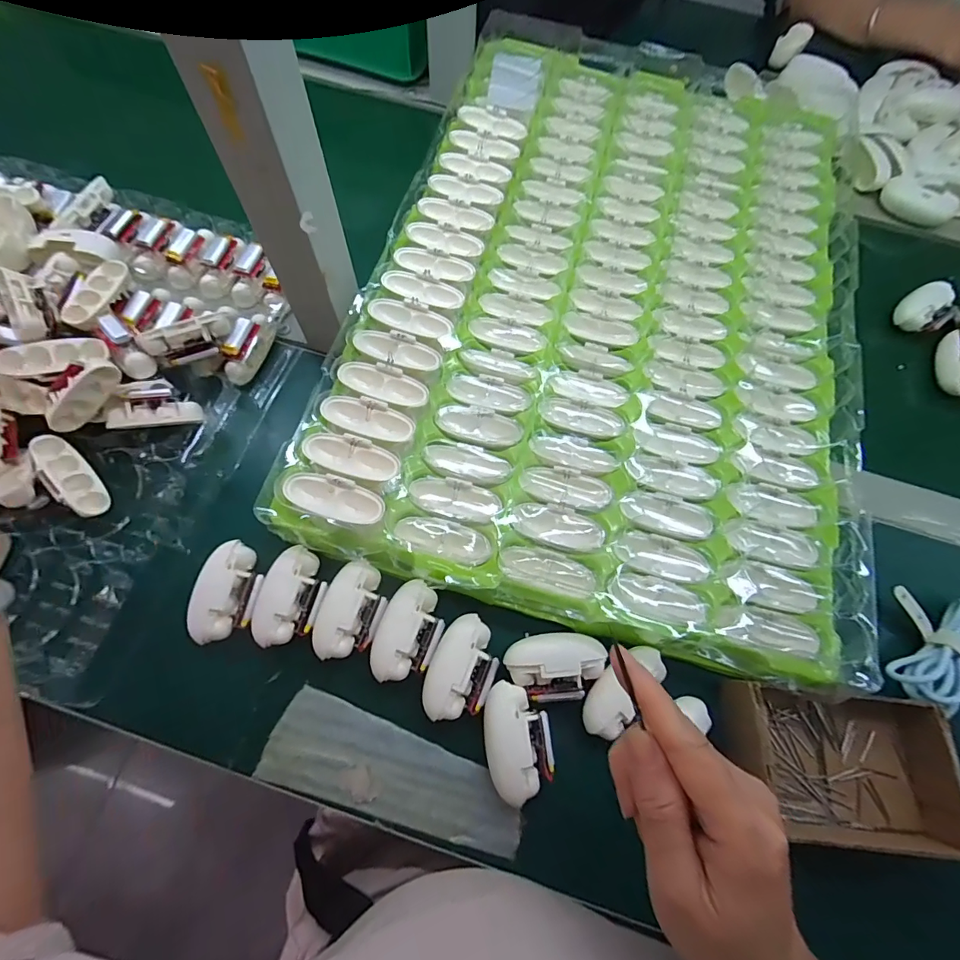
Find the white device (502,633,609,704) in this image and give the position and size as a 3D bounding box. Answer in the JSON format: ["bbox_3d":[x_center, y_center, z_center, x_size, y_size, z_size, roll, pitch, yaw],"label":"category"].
[{"bbox_3d":[0.050,0.120,0.293,0.063,0.017,0.040,1,69,-2],"label":"white device"}]

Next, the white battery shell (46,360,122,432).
[{"bbox_3d":[-0.274,-0.059,0.317,0.016,0.025,0.058,44,95,13],"label":"white battery shell"}]

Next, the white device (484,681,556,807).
[{"bbox_3d":[0.024,0.160,0.284,0.040,0.023,0.062,-5,70,-5],"label":"white device"}]

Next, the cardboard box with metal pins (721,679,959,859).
[{"bbox_3d":[0.221,0.178,0.282,0.130,0.039,0.085,8,69,0],"label":"cardboard box with metal pins"}]

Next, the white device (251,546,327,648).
[{"bbox_3d":[-0.126,0.077,0.305,0.041,0.019,0.063,7,69,0],"label":"white device"}]

